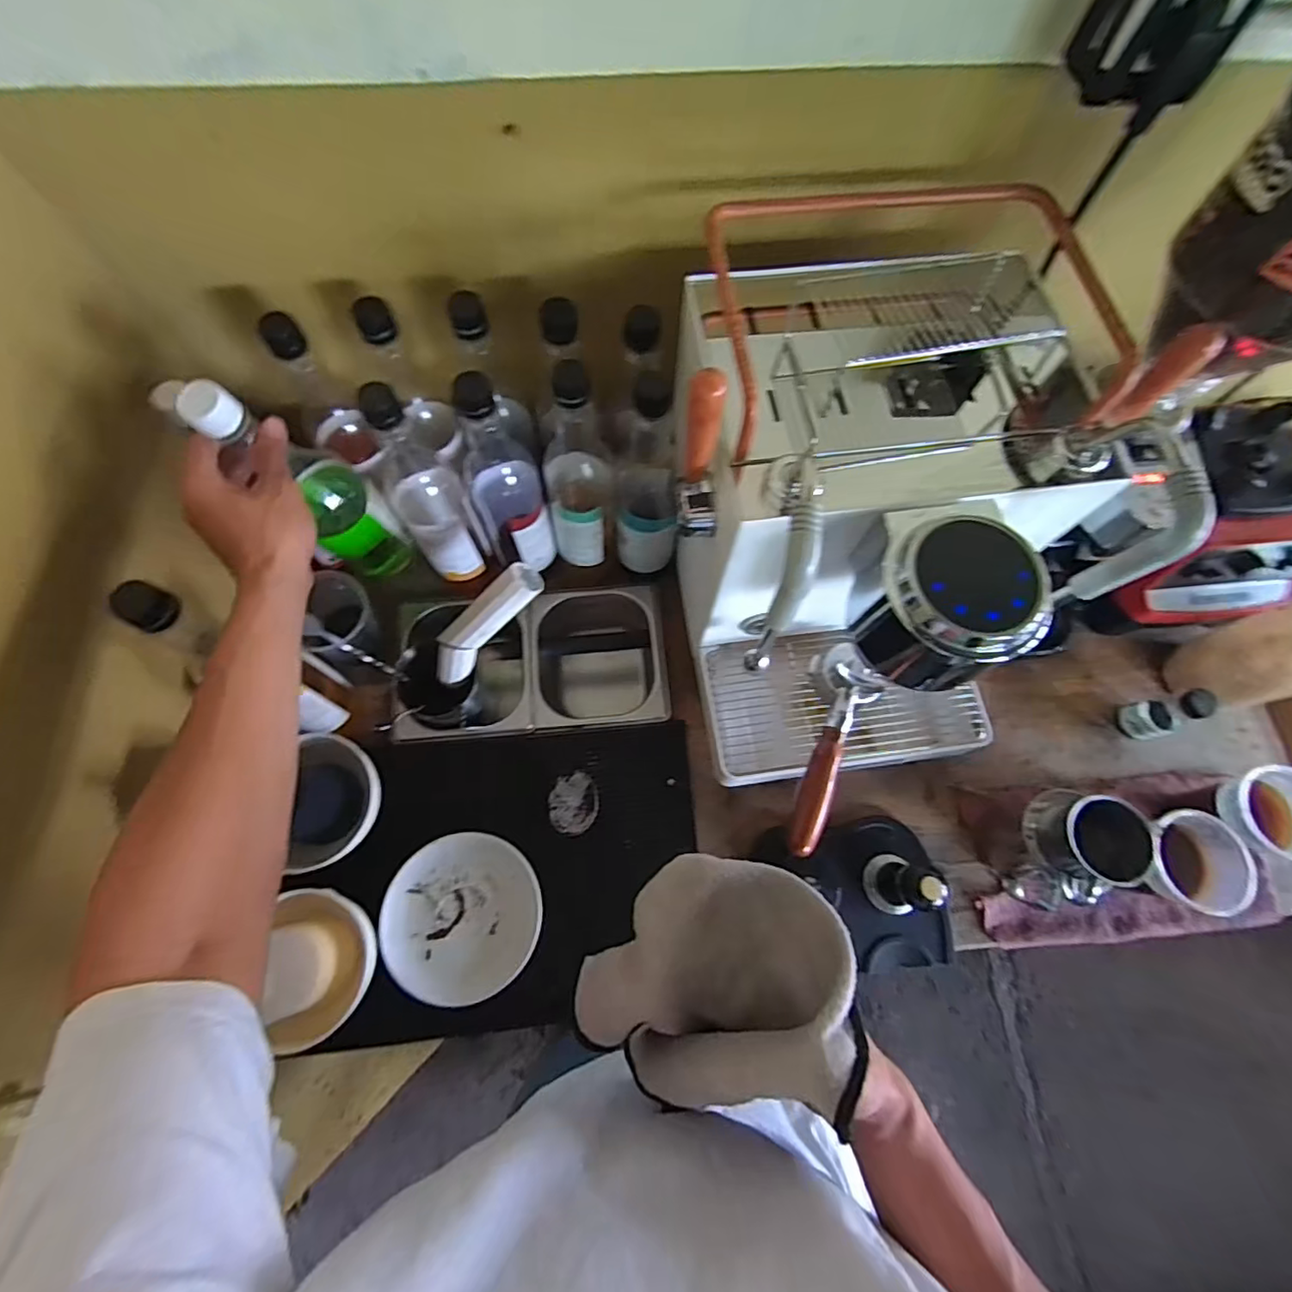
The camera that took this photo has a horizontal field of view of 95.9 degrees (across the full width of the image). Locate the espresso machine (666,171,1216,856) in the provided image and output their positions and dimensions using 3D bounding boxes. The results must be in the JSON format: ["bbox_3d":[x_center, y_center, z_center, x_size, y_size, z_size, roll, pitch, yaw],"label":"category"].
[{"bbox_3d":[0.208,-0.064,0.524,0.354,0.369,0.415,-5,70,-4],"label":"espresso machine"}]

